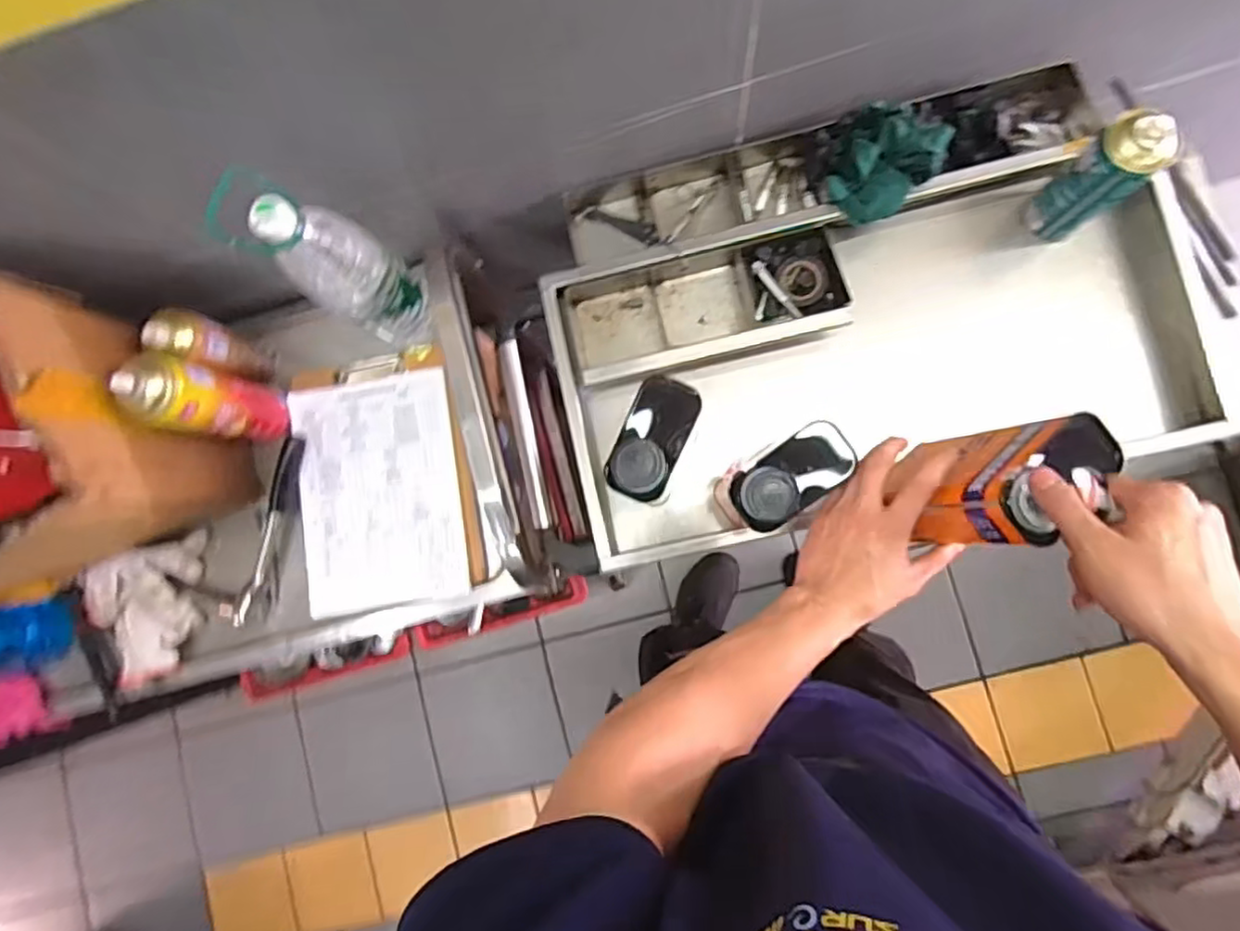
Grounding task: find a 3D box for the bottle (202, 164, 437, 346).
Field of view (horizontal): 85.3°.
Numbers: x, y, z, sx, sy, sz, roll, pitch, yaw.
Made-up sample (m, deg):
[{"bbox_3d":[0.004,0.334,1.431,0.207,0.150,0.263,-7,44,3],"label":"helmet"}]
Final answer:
[{"bbox_3d":[-0.285,-0.201,0.726,0.087,0.320,0.087,38,90,8],"label":"bottle"}]

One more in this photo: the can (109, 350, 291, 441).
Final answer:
[{"bbox_3d":[-0.476,-0.073,0.779,0.073,0.234,0.075,-1,85,6],"label":"can"}]

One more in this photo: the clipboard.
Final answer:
[{"bbox_3d":[-0.306,0.019,0.869,0.227,0.025,0.318,-10,83,6],"label":"clipboard"}]

